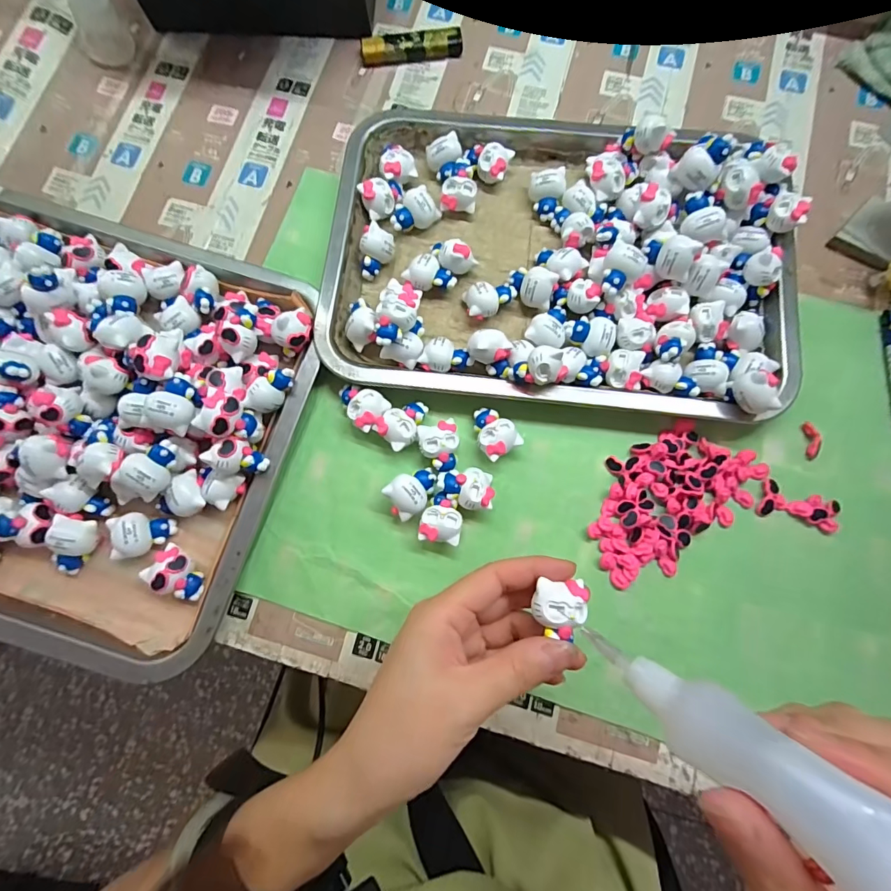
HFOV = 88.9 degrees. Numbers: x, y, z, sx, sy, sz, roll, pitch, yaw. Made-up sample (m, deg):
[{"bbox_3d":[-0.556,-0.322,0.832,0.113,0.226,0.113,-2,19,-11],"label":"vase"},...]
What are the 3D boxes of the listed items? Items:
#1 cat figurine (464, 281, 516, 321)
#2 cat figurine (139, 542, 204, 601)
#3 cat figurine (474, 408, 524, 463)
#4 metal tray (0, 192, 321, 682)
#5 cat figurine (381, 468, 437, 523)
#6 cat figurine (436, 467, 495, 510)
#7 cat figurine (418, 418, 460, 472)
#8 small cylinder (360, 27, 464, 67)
[{"bbox_3d":[0.031,-0.098,0.307,0.037,0.021,0.021,-22,78,-4],"label":"cat figurine"},{"bbox_3d":[-0.160,0.078,0.273,0.032,0.023,0.023,38,81,8],"label":"cat figurine"},{"bbox_3d":[0.030,-0.008,0.291,0.025,0.020,0.033,-31,79,-6],"label":"cat figurine"},{"bbox_3d":[-0.251,-0.024,0.277,0.302,0.043,0.255,16,82,1],"label":"metal tray"},{"bbox_3d":[-0.020,0.029,0.282,0.033,0.023,0.024,-32,79,-6],"label":"cat figurine"},{"bbox_3d":[0.013,0.028,0.282,0.033,0.021,0.024,-3,78,0],"label":"cat figurine"},{"bbox_3d":[-0.003,0.001,0.288,0.025,0.018,0.031,-14,78,-2],"label":"cat figurine"},{"bbox_3d":[-0.026,-0.314,0.358,0.079,0.015,0.013,-4,78,0],"label":"small cylinder"}]

